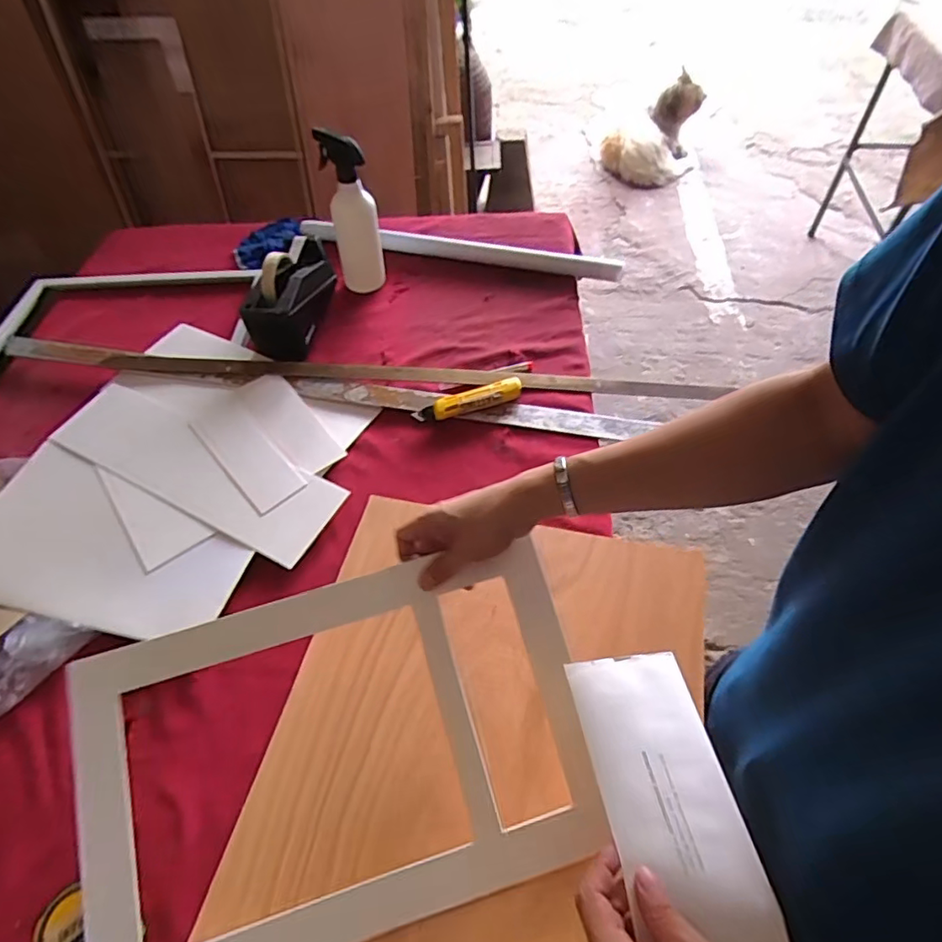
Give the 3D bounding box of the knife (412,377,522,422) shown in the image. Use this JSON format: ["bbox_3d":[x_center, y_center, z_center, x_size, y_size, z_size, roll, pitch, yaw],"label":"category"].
[{"bbox_3d":[-0.002,-0.097,0.784,0.153,0.022,0.036,-18,55,-10],"label":"knife"}]

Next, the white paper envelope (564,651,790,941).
[{"bbox_3d":[0.148,0.252,0.411,0.101,0.011,0.231,-4,55,-12],"label":"white paper envelope"}]

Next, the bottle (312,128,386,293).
[{"bbox_3d":[-0.183,-0.401,0.889,0.069,0.225,0.069,-7,53,-3],"label":"bottle"}]

